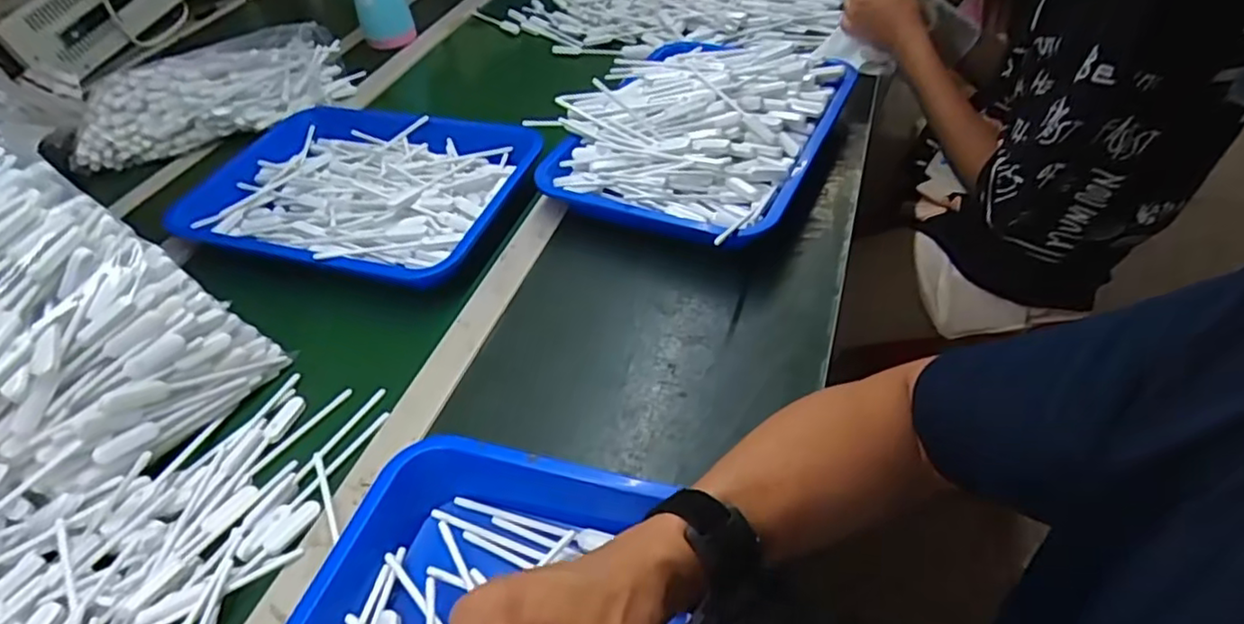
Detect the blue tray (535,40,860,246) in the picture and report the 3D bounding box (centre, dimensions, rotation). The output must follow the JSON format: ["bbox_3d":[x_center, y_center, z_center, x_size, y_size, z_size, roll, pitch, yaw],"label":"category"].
[{"bbox_3d":[0.092,-0.214,0.770,0.278,0.069,0.382,18,50,23],"label":"blue tray"}]

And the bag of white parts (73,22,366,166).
[{"bbox_3d":[-0.551,-0.301,0.908,0.364,0.085,0.138,-26,48,-19],"label":"bag of white parts"}]

